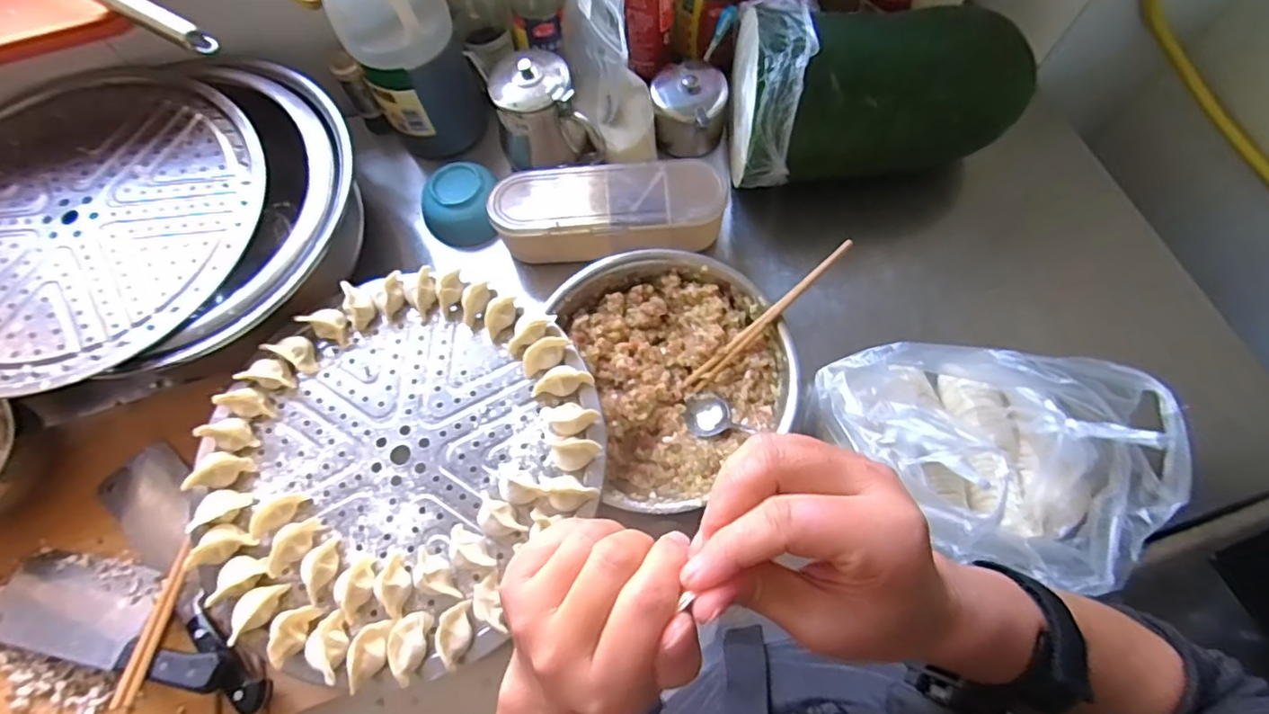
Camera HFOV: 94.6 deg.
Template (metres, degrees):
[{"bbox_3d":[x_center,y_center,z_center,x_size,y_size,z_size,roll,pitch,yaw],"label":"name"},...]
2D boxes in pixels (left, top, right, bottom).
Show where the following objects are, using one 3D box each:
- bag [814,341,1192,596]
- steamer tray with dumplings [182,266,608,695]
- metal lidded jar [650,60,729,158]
[{"bbox_3d":[0.292,0.080,0.504,0.253,0.118,0.177,18,70,9],"label":"bag"},{"bbox_3d":[-0.210,0.084,0.515,0.321,0.033,0.343,33,73,14],"label":"steamer tray with dumplings"},{"bbox_3d":[0.068,-0.311,0.729,0.091,0.079,0.103,2,69,3],"label":"metal lidded jar"}]

